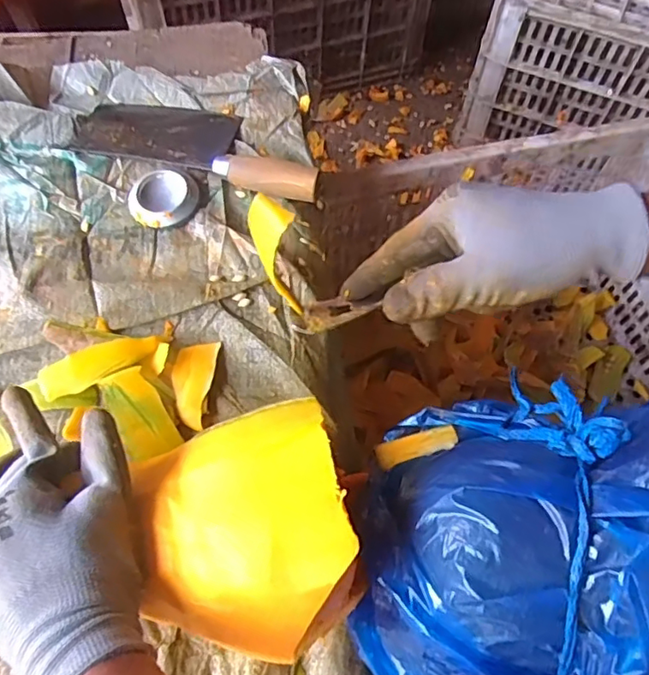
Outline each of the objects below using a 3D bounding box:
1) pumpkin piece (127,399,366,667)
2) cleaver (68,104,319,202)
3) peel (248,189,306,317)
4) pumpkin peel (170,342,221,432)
[{"bbox_3d":[-0.047,0.104,0.308,0.117,0.046,0.125,-13,66,-6],"label":"pumpkin piece"},{"bbox_3d":[-0.122,-0.197,0.556,0.253,0.035,0.086,15,66,6],"label":"cleaver"},{"bbox_3d":[-0.027,-0.044,0.329,0.020,0.076,0.027,-14,44,-7],"label":"peel"},{"bbox_3d":[-0.107,0.036,0.460,0.033,0.009,0.073,6,66,2],"label":"pumpkin peel"}]

